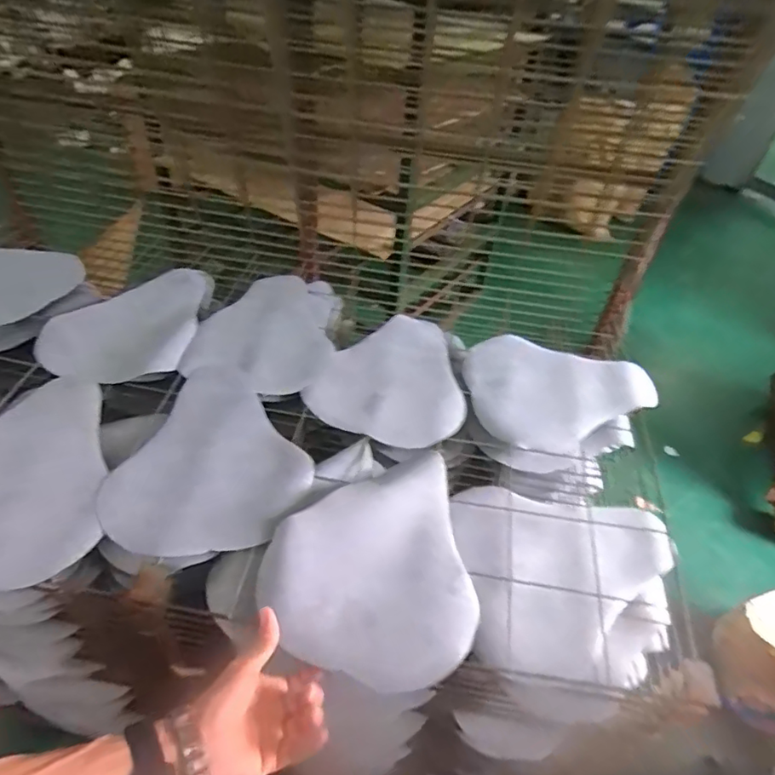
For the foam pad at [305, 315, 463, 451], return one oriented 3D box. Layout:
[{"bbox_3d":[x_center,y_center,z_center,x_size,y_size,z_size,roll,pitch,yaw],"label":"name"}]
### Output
[{"bbox_3d":[0.026,-0.024,0.843,0.222,0.009,0.274,21,46,15],"label":"foam pad"}]

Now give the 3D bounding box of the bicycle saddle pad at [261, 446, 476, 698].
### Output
[{"bbox_3d":[-0.023,0.210,0.624,0.231,0.048,0.275,-4,45,-11],"label":"bicycle saddle pad"}]

